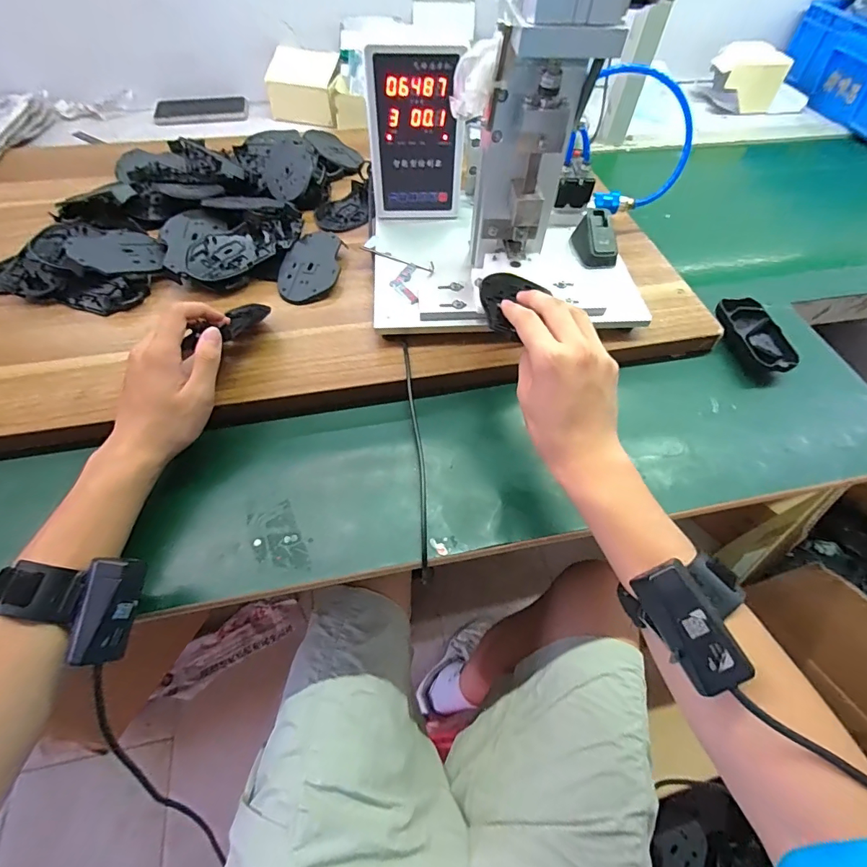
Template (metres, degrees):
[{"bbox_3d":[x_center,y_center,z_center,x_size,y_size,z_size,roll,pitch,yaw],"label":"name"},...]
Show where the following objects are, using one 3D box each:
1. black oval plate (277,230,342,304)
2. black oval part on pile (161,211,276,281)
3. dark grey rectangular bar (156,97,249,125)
[{"bbox_3d":[-0.149,-0.206,0.529,0.068,0.008,0.110,12,67,0],"label":"black oval plate"},{"bbox_3d":[-0.272,-0.223,0.520,0.130,0.017,0.094,20,59,10],"label":"black oval part on pile"},{"bbox_3d":[-0.458,-0.637,0.854,0.174,0.034,0.032,-15,59,-11],"label":"dark grey rectangular bar"}]

